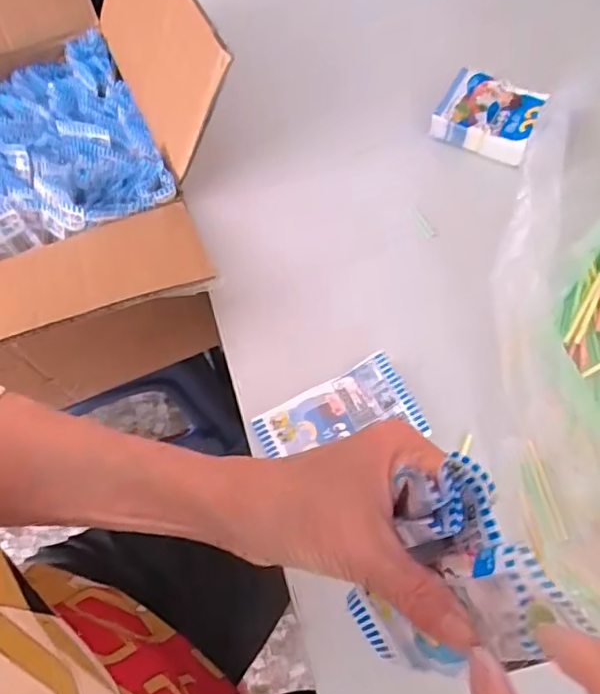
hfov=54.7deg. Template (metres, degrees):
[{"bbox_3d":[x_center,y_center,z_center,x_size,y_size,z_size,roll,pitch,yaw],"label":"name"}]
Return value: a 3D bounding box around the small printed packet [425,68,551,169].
[{"bbox_3d":[0.161,-0.200,0.497,0.080,0.017,0.068,25,68,14],"label":"small printed packet"}]

